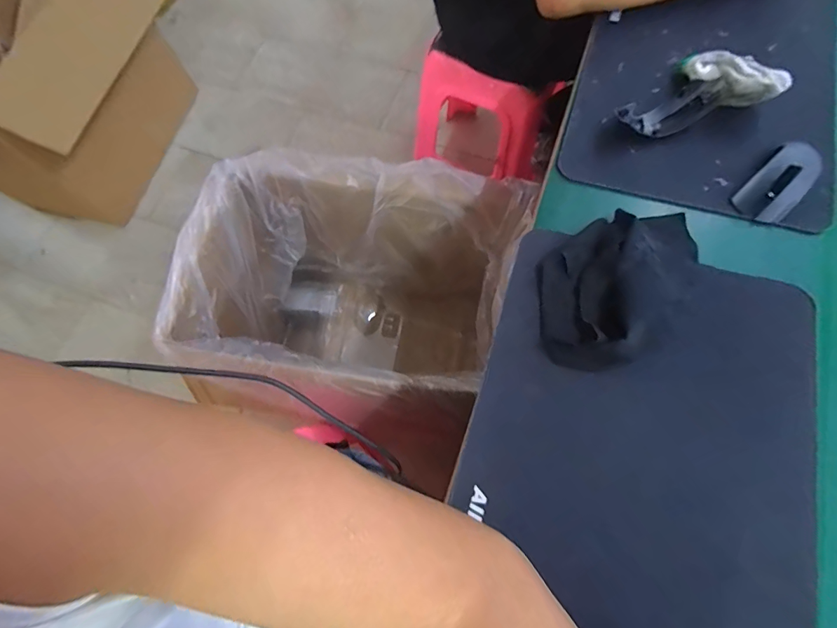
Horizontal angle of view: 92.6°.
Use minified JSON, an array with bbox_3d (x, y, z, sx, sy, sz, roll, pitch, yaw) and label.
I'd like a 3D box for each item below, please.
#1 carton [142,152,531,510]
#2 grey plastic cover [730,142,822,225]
[{"bbox_3d":[-0.130,-0.002,0.913,0.618,0.521,0.405,4,72,3],"label":"carton"},{"bbox_3d":[0.397,-0.145,0.440,0.050,0.028,0.093,42,78,14],"label":"grey plastic cover"}]

